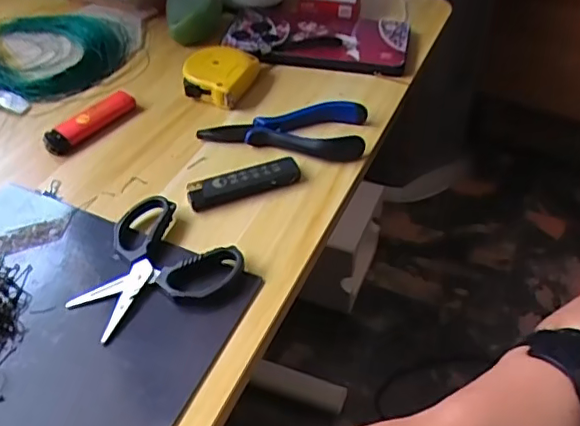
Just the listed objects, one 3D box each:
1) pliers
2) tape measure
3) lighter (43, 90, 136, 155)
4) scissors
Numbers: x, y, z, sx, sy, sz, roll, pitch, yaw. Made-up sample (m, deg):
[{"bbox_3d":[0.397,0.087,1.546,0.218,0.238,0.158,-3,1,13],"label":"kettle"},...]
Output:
[{"bbox_3d":[-0.004,-0.066,0.422,0.120,0.019,0.048,6,46,5],"label":"pliers"},{"bbox_3d":[-0.057,-0.115,0.465,0.053,0.023,0.059,16,48,14],"label":"tape measure"},{"bbox_3d":[-0.153,-0.071,0.430,0.023,0.011,0.076,29,52,24],"label":"lighter"},{"bbox_3d":[-0.086,0.032,0.332,0.088,0.012,0.087,35,55,28],"label":"scissors"}]

